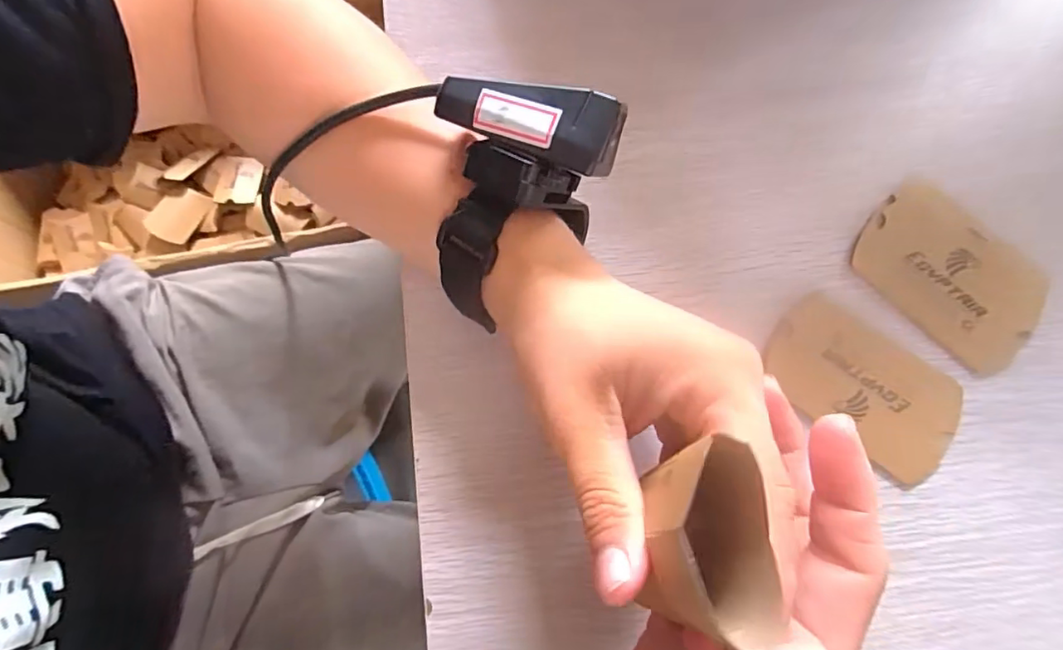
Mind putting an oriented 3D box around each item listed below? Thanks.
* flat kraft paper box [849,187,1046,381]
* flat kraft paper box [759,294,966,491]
[{"bbox_3d":[0.223,-0.027,0.289,0.095,0.004,0.071,41,79,9],"label":"flat kraft paper box"},{"bbox_3d":[0.167,0.030,0.274,0.094,0.004,0.062,37,78,8],"label":"flat kraft paper box"}]

